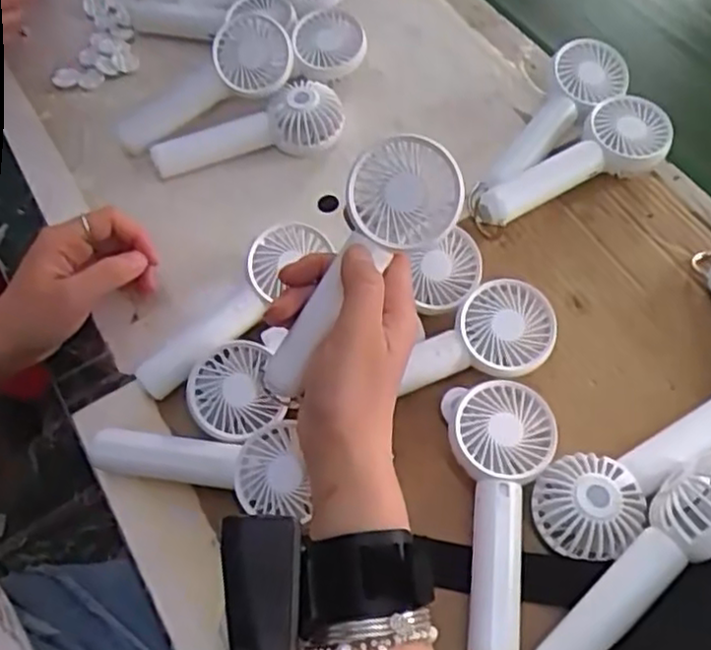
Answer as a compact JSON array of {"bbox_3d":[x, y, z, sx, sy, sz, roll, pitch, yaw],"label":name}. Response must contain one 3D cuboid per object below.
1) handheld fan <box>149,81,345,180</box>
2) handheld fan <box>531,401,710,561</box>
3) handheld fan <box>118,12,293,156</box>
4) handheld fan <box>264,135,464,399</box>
[{"bbox_3d":[-0.080,-0.141,0.529,0.144,0.037,0.046,-14,61,-5],"label":"handheld fan"},{"bbox_3d":[0.162,0.072,0.392,0.144,0.026,0.052,-34,65,-15],"label":"handheld fan"},{"bbox_3d":[-0.113,-0.177,0.532,0.143,0.030,0.056,-28,59,12],"label":"handheld fan"},{"bbox_3d":[-0.001,-0.026,0.367,0.054,0.031,0.146,39,100,23],"label":"handheld fan"}]

